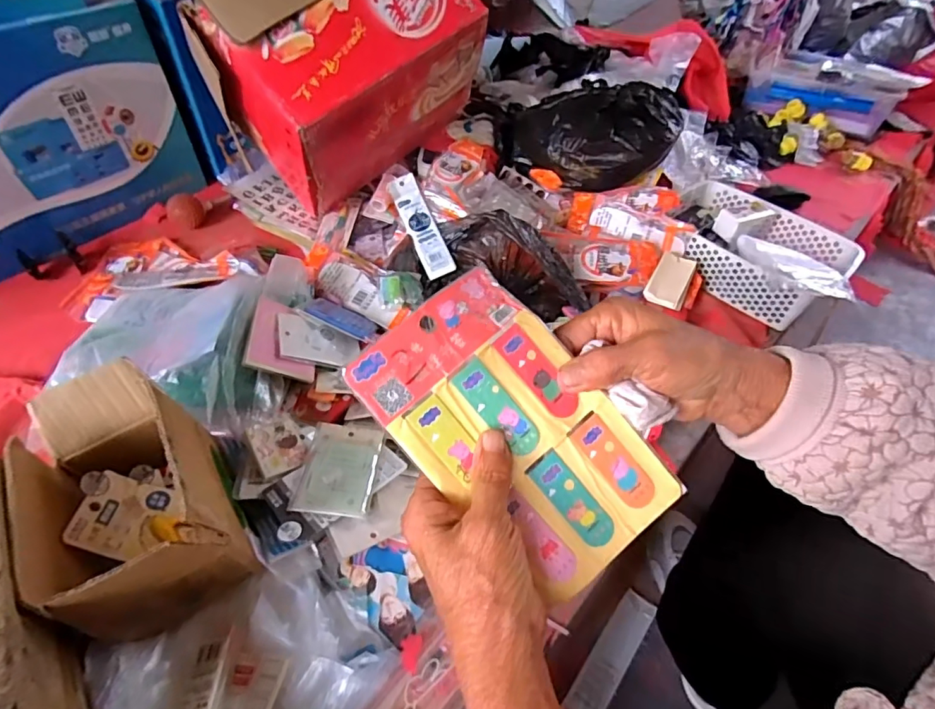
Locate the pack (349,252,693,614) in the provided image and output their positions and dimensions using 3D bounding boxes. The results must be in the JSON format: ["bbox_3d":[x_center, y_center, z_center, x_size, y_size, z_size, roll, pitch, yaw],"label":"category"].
[{"bbox_3d":[0.029,0.044,0.279,0.102,0.013,0.178,-42,94,-9],"label":"pack"}]

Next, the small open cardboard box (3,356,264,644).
[{"bbox_3d":[-0.321,0.141,0.487,0.139,0.169,0.225,-26,55,-24],"label":"small open cardboard box"}]

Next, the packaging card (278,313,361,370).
[{"bbox_3d":[-0.202,-0.017,0.685,0.114,0.011,0.082,14,42,-35],"label":"packaging card"}]

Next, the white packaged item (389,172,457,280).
[{"bbox_3d":[-0.076,-0.211,0.814,0.047,0.016,0.192,-24,74,-2],"label":"white packaged item"}]

